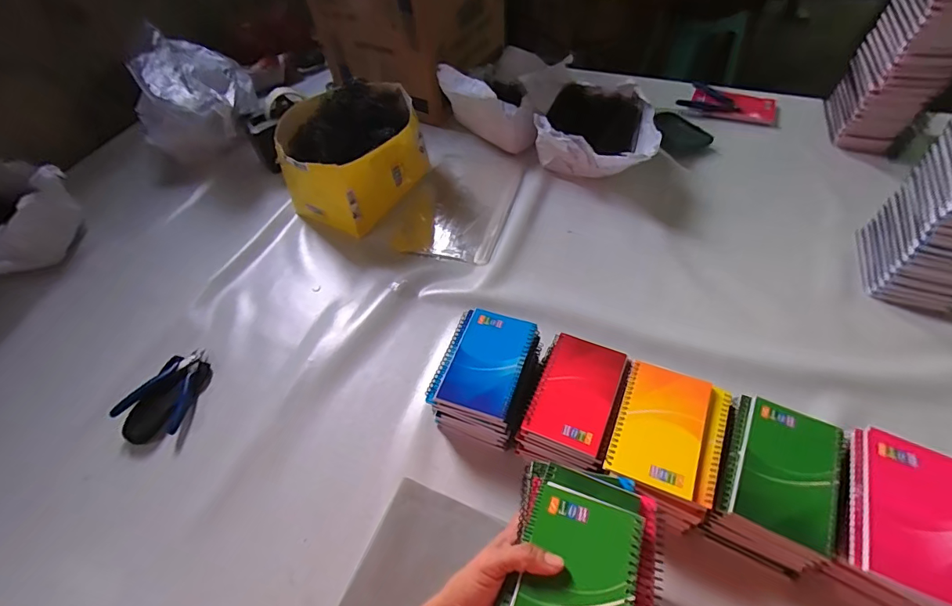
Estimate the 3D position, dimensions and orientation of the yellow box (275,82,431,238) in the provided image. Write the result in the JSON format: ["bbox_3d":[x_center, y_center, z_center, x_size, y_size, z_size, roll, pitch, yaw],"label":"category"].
[{"bbox_3d":[-0.216,-0.263,0.800,0.210,0.150,0.248,18,56,18],"label":"yellow box"}]

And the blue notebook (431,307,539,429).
[{"bbox_3d":[0.015,0.069,0.534,0.083,0.013,0.133,14,55,15],"label":"blue notebook"}]

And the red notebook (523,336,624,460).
[{"bbox_3d":[0.112,0.096,0.502,0.081,0.007,0.128,19,57,18],"label":"red notebook"}]

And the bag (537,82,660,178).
[{"bbox_3d":[0.233,-0.308,0.828,0.212,0.097,0.219,21,58,20],"label":"bag"}]

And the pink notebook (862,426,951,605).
[{"bbox_3d":[0.393,0.184,0.394,0.086,0.012,0.136,21,57,19],"label":"pink notebook"}]

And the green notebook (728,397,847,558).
[{"bbox_3d":[0.303,0.159,0.433,0.084,0.010,0.129,22,58,20],"label":"green notebook"}]

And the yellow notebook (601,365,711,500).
[{"bbox_3d":[0.191,0.126,0.466,0.081,0.011,0.132,19,57,18],"label":"yellow notebook"}]

